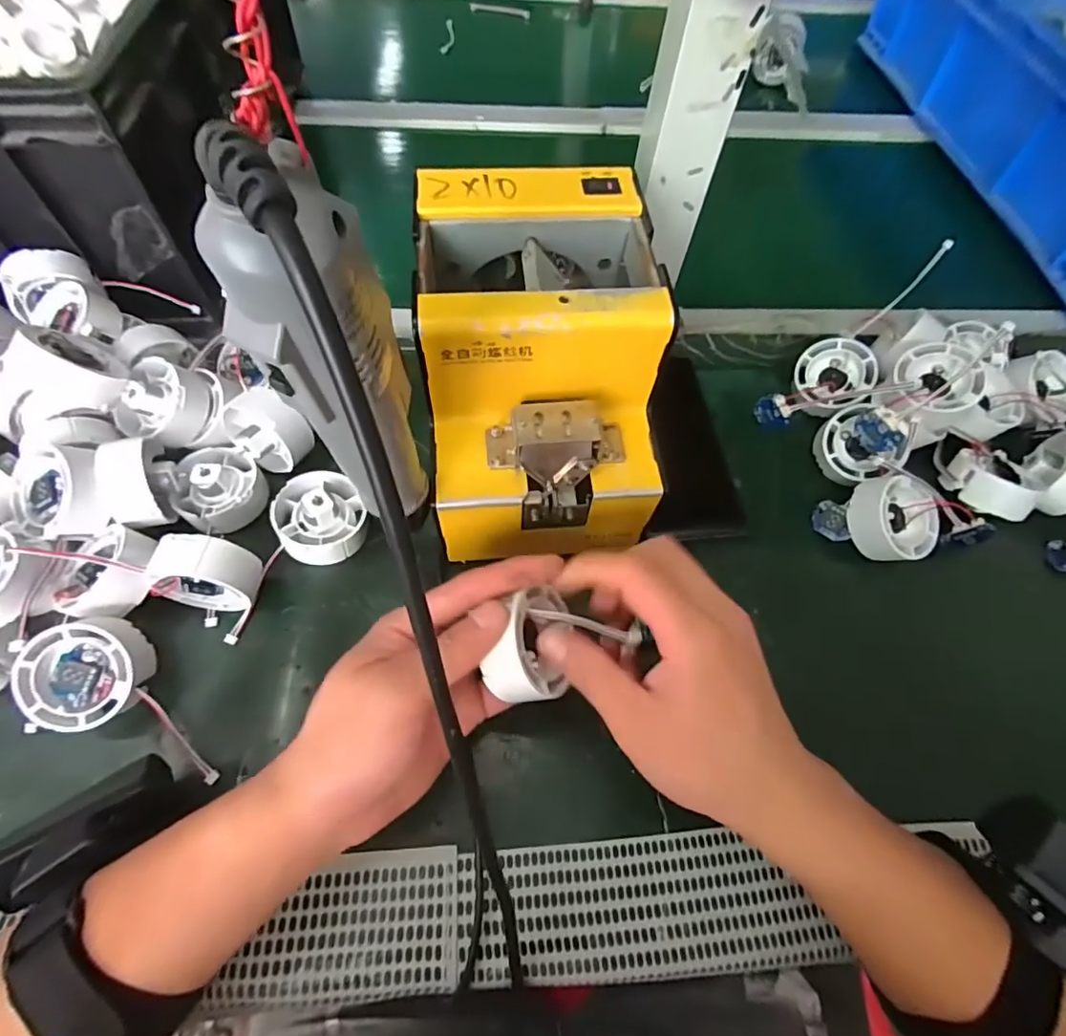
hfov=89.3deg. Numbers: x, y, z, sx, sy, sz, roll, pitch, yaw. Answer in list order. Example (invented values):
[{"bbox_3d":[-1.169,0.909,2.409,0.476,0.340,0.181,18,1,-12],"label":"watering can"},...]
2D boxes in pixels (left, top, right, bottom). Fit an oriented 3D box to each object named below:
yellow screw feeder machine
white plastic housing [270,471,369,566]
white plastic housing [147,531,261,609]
[{"bbox_3d":[0.002,-0.082,0.322,0.122,0.145,0.172,-4,62,-5],"label":"yellow screw feeder machine"},{"bbox_3d":[-0.133,-0.001,0.333,0.053,0.034,0.051,1,62,-2],"label":"white plastic housing"},{"bbox_3d":[-0.185,0.032,0.309,0.054,0.051,0.025,2,62,-2],"label":"white plastic housing"}]

